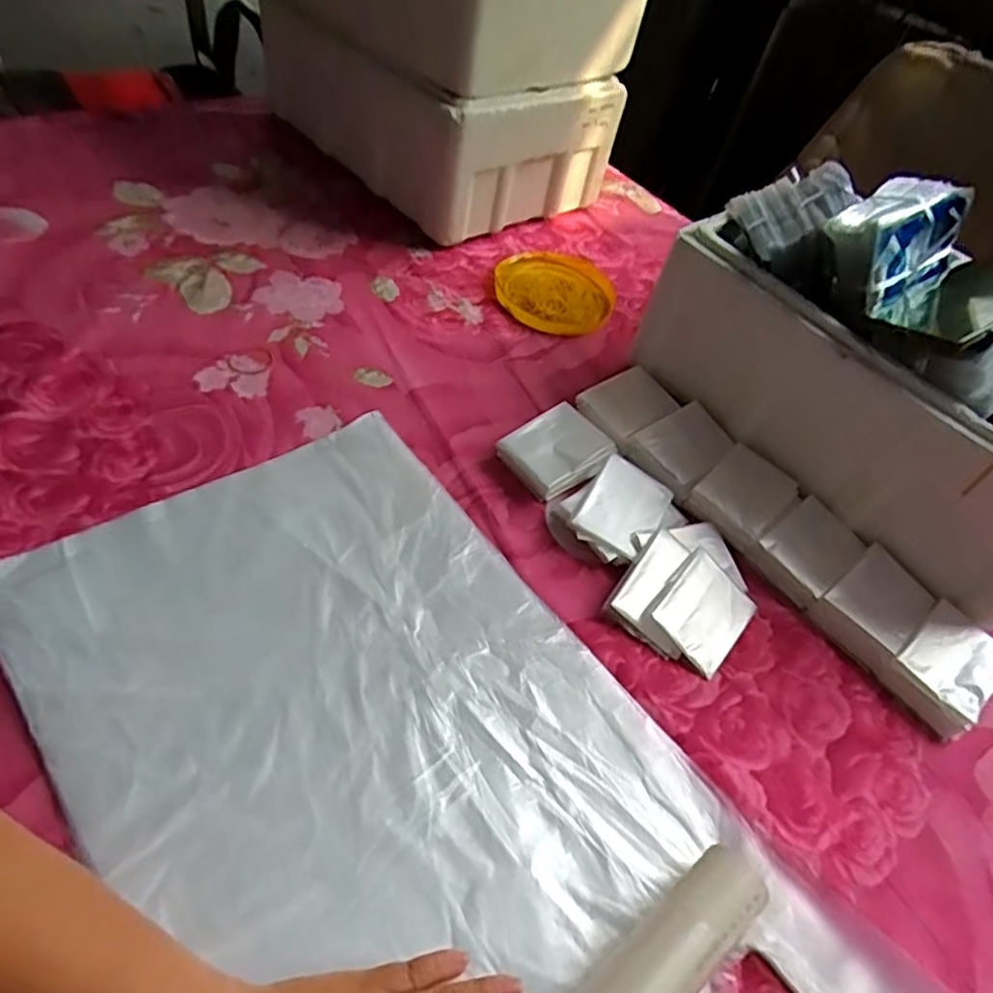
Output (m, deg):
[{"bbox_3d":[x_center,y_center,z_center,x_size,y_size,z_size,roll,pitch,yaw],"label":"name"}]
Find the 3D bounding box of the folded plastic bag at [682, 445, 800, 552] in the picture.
[{"bbox_3d":[0.217,-0.005,0.594,0.069,0.017,0.093,41,54,21],"label":"folded plastic bag"}]

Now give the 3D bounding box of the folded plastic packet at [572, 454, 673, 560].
[{"bbox_3d":[0.107,0.005,0.569,0.062,0.009,0.090,29,50,12],"label":"folded plastic packet"}]

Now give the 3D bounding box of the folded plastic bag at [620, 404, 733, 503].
[{"bbox_3d":[0.166,-0.046,0.618,0.087,0.020,0.073,-29,62,-31],"label":"folded plastic bag"}]

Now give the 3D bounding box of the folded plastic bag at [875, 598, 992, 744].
[{"bbox_3d":[0.342,0.131,0.522,0.096,0.023,0.064,-29,62,-31],"label":"folded plastic bag"}]

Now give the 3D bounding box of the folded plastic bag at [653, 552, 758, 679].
[{"bbox_3d":[0.160,0.087,0.526,0.063,0.007,0.081,47,57,2],"label":"folded plastic bag"}]

